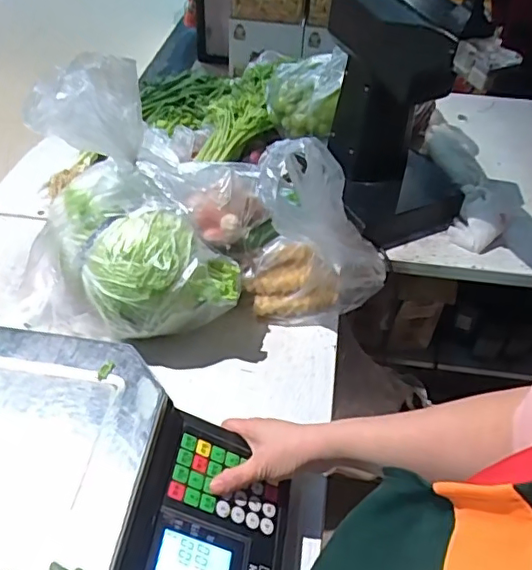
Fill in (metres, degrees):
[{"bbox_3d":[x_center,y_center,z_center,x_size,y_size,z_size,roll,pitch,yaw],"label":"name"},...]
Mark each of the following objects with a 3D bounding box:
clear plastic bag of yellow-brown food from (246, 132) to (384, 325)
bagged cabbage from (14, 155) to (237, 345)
[{"bbox_3d":[0.075,-0.066,0.750,0.198,0.248,0.092,2,46,-1],"label":"clear plastic bag of yellow-brown food"},{"bbox_3d":[-0.183,-0.023,0.737,0.287,0.158,0.177,20,48,16],"label":"bagged cabbage"}]

